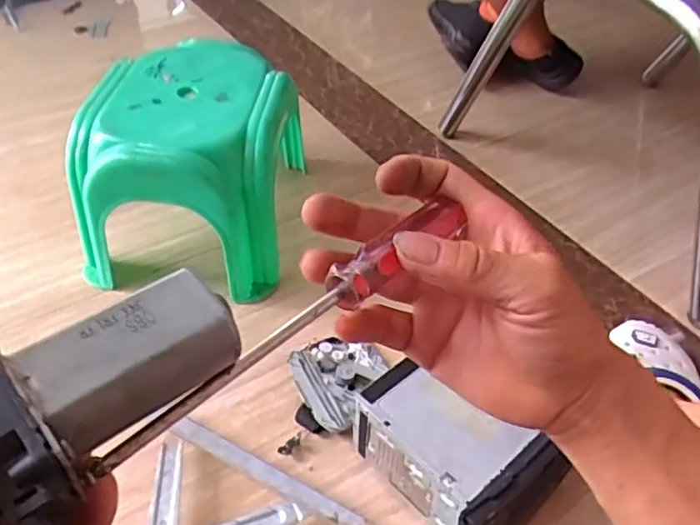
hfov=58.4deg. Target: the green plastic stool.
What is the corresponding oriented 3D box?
[{"bbox_3d":[-0.226,-0.133,0.877,0.268,0.223,0.262,7,45,3],"label":"green plastic stool"}]

